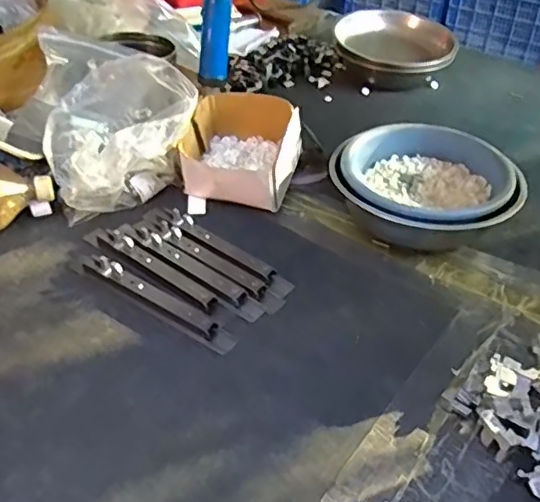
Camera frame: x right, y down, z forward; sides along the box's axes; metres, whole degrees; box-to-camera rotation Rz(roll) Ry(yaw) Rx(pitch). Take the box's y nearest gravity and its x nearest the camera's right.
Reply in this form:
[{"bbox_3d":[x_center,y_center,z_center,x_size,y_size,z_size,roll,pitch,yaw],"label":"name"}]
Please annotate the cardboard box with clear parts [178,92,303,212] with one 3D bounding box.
[{"bbox_3d":[-0.035,-0.132,0.758,0.137,0.088,0.157,9,39,8],"label":"cardboard box with clear parts"}]

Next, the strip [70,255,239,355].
[{"bbox_3d":[-0.126,0.044,0.589,0.215,0.019,0.025,25,43,25],"label":"strip"}]

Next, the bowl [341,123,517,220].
[{"bbox_3d":[0.184,-0.075,0.707,0.197,0.080,0.180,13,39,12],"label":"bowl"}]

